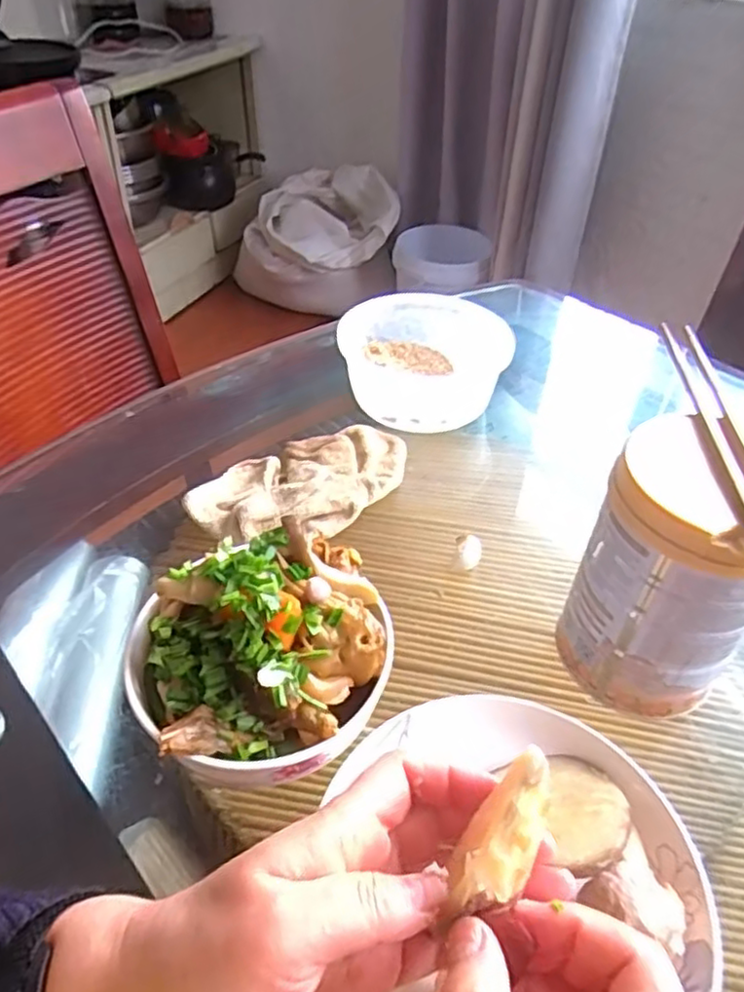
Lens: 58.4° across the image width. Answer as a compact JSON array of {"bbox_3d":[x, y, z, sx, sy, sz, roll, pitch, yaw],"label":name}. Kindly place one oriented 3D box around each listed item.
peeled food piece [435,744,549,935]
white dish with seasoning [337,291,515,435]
[{"bbox_3d":[0.046,0.116,0.227,0.022,0.019,0.058,27,65,23],"label":"peeled food piece"},{"bbox_3d":[0.044,-0.124,0.637,0.148,0.081,0.147,2,44,-2],"label":"white dish with seasoning"}]

